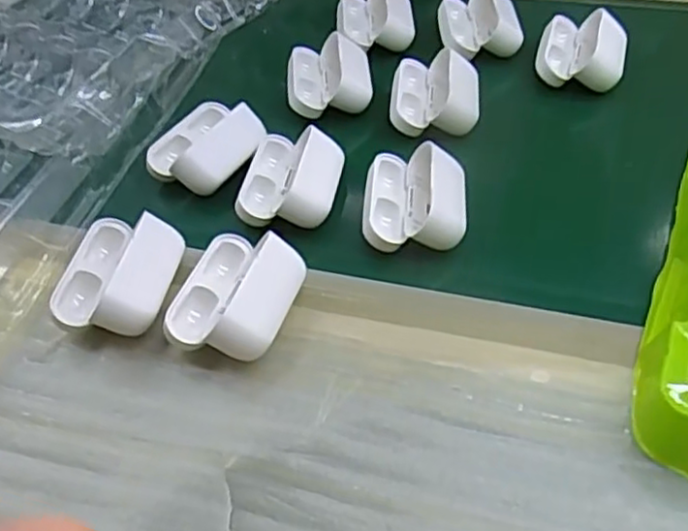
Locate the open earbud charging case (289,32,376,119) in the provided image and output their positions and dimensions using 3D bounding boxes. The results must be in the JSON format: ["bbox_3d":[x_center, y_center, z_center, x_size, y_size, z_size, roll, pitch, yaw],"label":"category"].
[{"bbox_3d":[-0.009,-0.125,0.455,0.053,0.029,0.060,-4,49,1],"label":"open earbud charging case"}]

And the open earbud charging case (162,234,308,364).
[{"bbox_3d":[-0.050,0.012,0.327,0.052,0.030,0.066,17,53,18],"label":"open earbud charging case"}]

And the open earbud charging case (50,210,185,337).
[{"bbox_3d":[-0.111,0.004,0.343,0.051,0.029,0.064,7,50,11],"label":"open earbud charging case"}]

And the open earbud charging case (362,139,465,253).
[{"bbox_3d":[0.039,-0.035,0.376,0.053,0.032,0.063,2,50,7],"label":"open earbud charging case"}]

